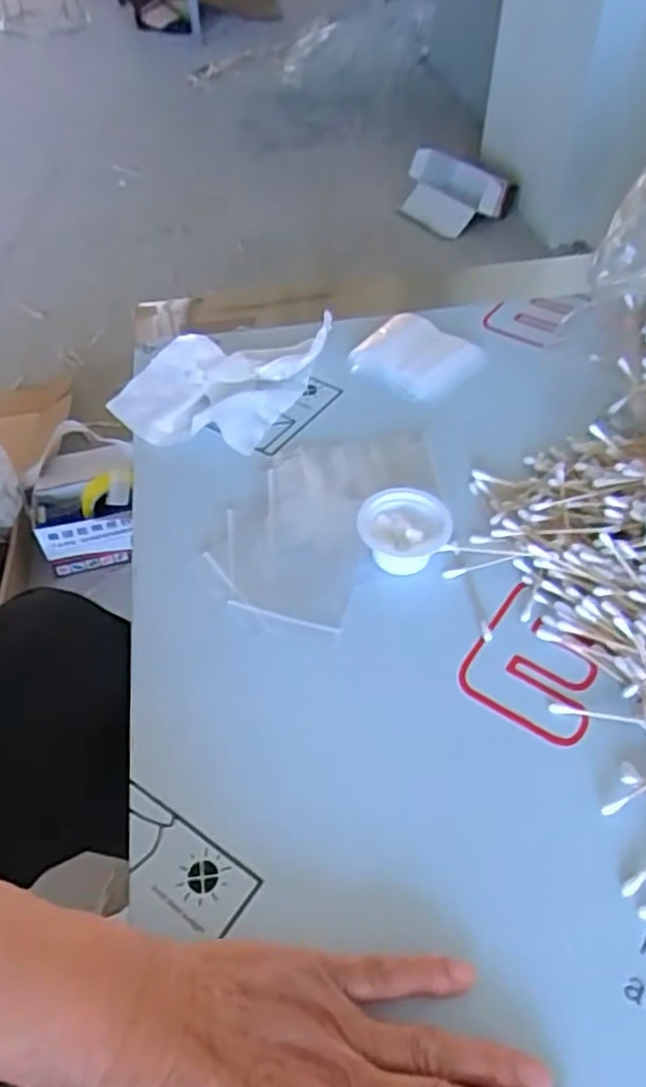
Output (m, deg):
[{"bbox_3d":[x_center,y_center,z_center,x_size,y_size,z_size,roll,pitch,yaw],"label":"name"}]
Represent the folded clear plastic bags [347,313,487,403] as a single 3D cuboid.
[{"bbox_3d":[0.073,-0.147,0.570,0.081,0.014,0.081,34,59,27],"label":"folded clear plastic bags"}]

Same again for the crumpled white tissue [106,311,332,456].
[{"bbox_3d":[-0.076,-0.131,0.546,0.109,0.040,0.150,21,53,18],"label":"crumpled white tissue"}]

